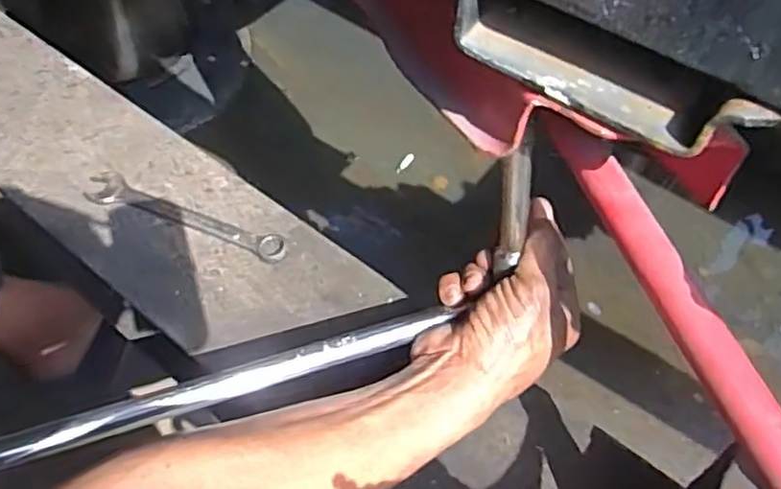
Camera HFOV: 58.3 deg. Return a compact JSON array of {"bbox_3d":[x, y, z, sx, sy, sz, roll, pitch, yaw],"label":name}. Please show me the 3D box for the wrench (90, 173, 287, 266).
[{"bbox_3d":[-0.157,-0.020,0.529,0.170,0.006,0.027,20,56,13],"label":"wrench"}]

